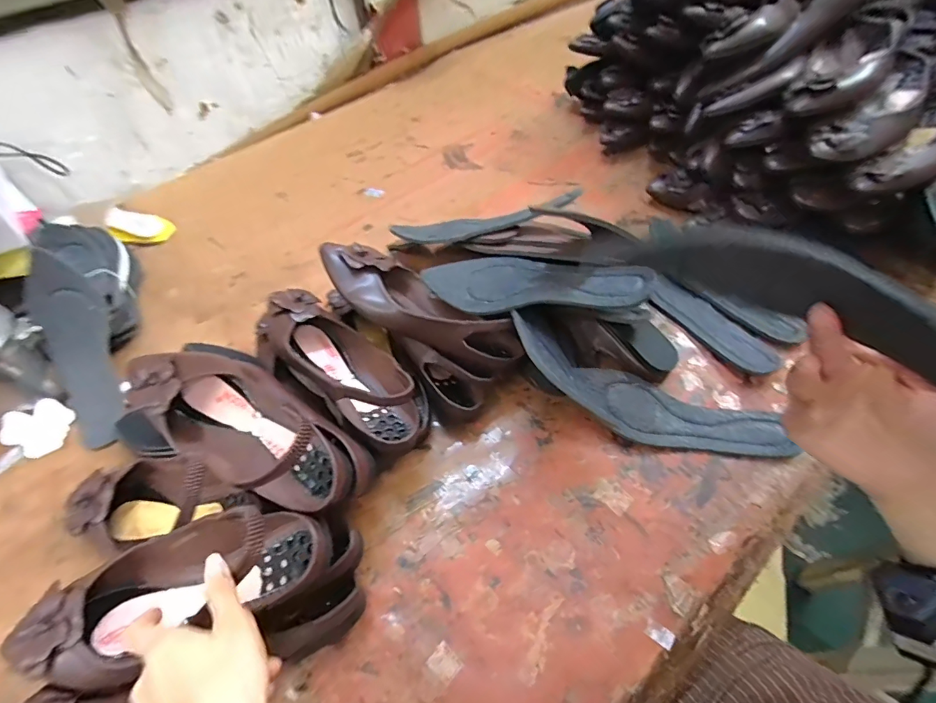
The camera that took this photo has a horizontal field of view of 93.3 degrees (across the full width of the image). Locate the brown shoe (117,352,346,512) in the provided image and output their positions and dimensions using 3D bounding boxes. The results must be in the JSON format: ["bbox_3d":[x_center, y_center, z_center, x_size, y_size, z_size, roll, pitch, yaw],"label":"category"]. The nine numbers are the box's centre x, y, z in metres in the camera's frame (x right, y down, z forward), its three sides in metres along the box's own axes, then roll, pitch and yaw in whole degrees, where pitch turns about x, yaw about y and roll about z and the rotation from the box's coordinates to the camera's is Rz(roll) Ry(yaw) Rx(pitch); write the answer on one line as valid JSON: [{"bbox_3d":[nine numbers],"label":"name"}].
[{"bbox_3d":[-0.221,0.064,0.425,0.258,0.074,0.103,24,59,21],"label":"brown shoe"}]

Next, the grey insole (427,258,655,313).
[{"bbox_3d":[0.073,-0.081,0.511,0.260,0.031,0.076,6,53,26],"label":"grey insole"}]

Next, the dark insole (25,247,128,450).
[{"bbox_3d":[-0.497,-0.003,0.564,0.075,0.023,0.249,-19,91,-9],"label":"dark insole"}]

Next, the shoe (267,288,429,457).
[{"bbox_3d":[-0.137,0.014,0.516,0.101,0.100,0.246,-38,60,-21],"label":"shoe"}]

